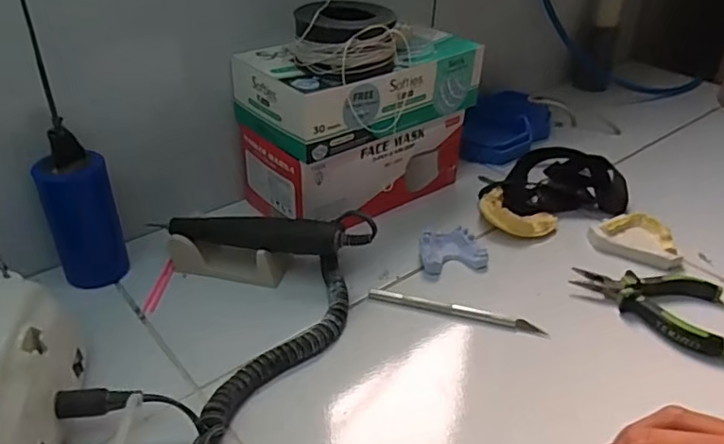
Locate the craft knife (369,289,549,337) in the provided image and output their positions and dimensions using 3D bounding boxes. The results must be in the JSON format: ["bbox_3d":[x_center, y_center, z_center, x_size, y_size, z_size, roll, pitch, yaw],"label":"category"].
[{"bbox_3d":[0.073,0.069,0.445,0.136,0.009,0.008,11,34,13],"label":"craft knife"}]

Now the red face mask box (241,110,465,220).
[{"bbox_3d":[0.001,-0.062,0.562,0.213,0.079,0.094,-19,39,-29],"label":"red face mask box"}]

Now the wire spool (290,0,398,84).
[{"bbox_3d":[-0.013,-0.148,0.466,0.088,0.045,0.069,2,33,-1],"label":"wire spool"}]

